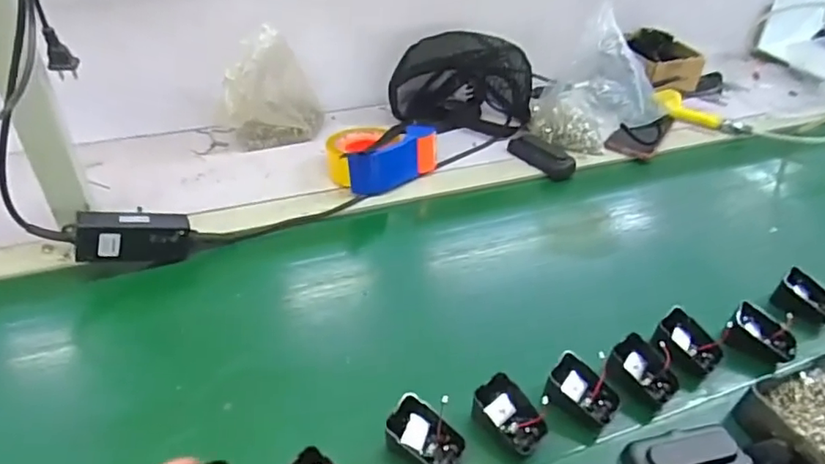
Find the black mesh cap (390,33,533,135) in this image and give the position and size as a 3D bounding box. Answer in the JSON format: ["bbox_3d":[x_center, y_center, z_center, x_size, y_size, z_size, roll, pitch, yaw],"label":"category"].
[{"bbox_3d":[0.091,-0.267,0.952,0.230,0.145,0.144,8,39,8],"label":"black mesh cap"}]

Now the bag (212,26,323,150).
[{"bbox_3d":[-0.210,-0.205,0.835,0.140,0.163,0.077,-7,40,-10],"label":"bag"}]

